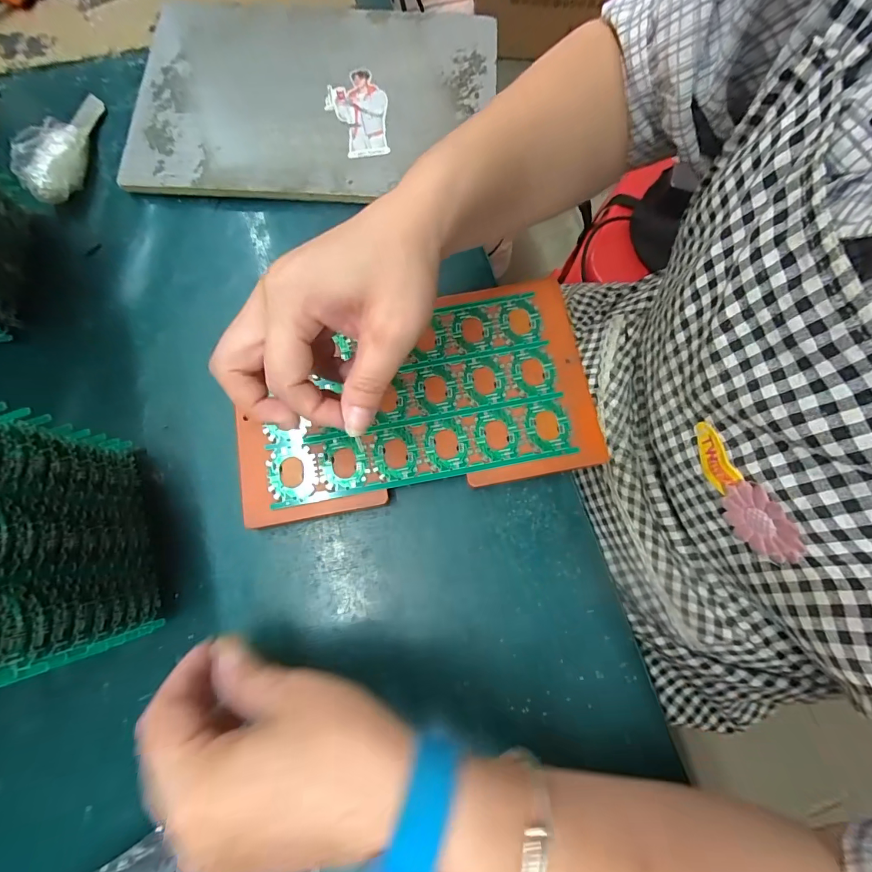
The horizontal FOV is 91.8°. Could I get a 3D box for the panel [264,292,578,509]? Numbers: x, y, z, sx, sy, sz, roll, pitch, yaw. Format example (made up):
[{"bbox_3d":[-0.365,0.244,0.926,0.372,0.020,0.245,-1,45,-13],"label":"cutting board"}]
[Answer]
[{"bbox_3d":[-0.016,-0.028,0.287,0.196,0.004,0.118,-10,76,-3],"label":"panel"}]

